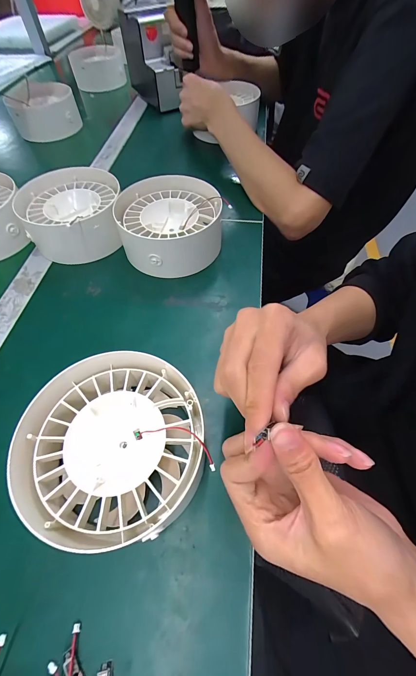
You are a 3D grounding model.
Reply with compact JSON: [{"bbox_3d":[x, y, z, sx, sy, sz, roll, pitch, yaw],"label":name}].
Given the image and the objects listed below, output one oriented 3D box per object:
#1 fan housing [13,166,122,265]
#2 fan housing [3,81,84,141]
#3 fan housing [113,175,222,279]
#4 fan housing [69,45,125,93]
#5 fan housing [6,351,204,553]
[{"bbox_3d":[-0.193,-0.173,0.406,0.132,0.064,0.150,-5,57,-3],"label":"fan housing"},{"bbox_3d":[-0.364,-0.512,0.626,0.134,0.061,0.152,-20,59,-12],"label":"fan housing"},{"bbox_3d":[-0.050,-0.151,0.389,0.141,0.063,0.146,-3,57,-1],"label":"fan housing"},{"bbox_3d":[-0.309,-0.765,0.792,0.136,0.077,0.128,-10,57,-6],"label":"fan housing"},{"bbox_3d":[-0.078,0.091,0.237,0.145,0.060,0.140,-12,57,-7],"label":"fan housing"}]

